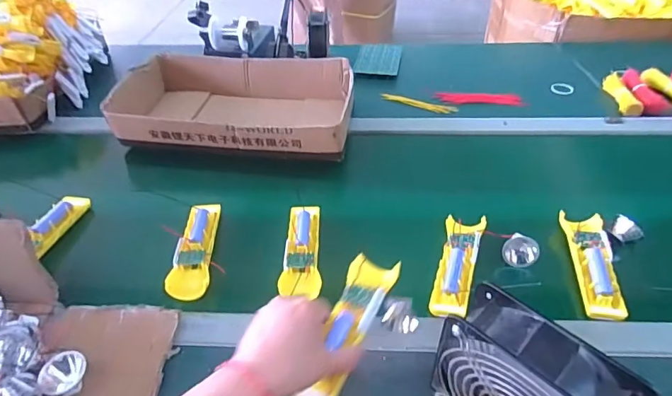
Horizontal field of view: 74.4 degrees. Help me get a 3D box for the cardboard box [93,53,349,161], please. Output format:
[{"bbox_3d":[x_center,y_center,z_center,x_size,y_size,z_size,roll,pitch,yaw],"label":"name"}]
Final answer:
[{"bbox_3d":[-0.181,-0.172,0.828,0.414,0.083,0.231,4,42,6],"label":"cardboard box"}]

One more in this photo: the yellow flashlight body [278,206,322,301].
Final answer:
[{"bbox_3d":[-0.045,0.065,0.594,0.049,0.018,0.150,-3,44,2],"label":"yellow flashlight body"}]

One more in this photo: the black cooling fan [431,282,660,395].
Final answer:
[{"bbox_3d":[0.163,0.170,0.381,0.061,0.148,0.152,-36,53,-29],"label":"black cooling fan"}]

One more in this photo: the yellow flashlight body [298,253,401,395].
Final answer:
[{"bbox_3d":[0.014,0.126,0.431,0.048,0.024,0.164,14,51,18],"label":"yellow flashlight body"}]

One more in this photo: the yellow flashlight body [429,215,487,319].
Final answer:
[{"bbox_3d":[0.155,0.079,0.564,0.046,0.021,0.159,13,47,17],"label":"yellow flashlight body"}]

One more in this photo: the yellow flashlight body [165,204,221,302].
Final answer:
[{"bbox_3d":[-0.190,0.066,0.599,0.047,0.024,0.160,-5,44,-1],"label":"yellow flashlight body"}]

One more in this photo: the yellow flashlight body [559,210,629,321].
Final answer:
[{"bbox_3d":[0.326,0.079,0.562,0.049,0.022,0.157,5,45,9],"label":"yellow flashlight body"}]

